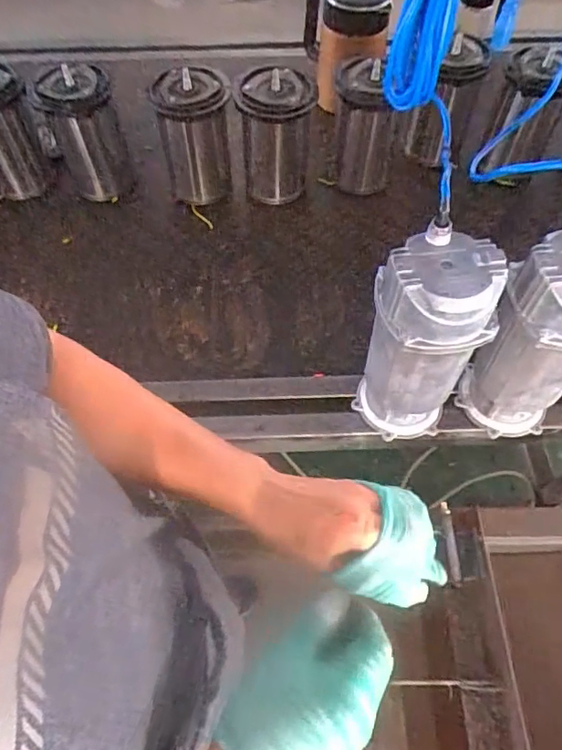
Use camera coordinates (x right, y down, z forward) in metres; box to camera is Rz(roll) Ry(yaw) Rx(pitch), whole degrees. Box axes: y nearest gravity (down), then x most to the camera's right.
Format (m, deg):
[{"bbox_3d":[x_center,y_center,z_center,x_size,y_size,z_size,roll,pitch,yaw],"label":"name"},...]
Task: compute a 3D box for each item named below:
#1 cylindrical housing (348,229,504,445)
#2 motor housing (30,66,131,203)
[{"bbox_3d":[0.176,-0.034,0.685,0.120,0.291,0.110,-5,59,-3],"label":"cylindrical housing"},{"bbox_3d":[-0.362,-0.445,0.998,0.124,0.204,0.124,-22,61,-12],"label":"motor housing"}]

